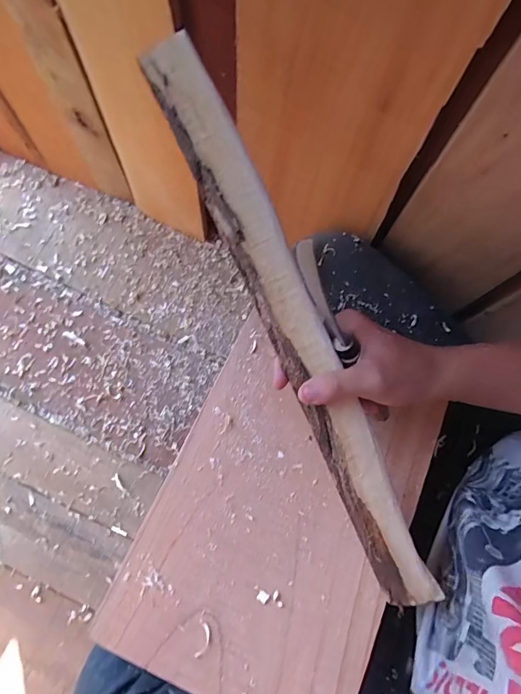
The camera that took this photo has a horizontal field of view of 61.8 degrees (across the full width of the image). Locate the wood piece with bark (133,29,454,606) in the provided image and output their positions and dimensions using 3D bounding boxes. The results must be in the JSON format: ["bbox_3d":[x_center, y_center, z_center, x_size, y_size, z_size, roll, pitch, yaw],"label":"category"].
[{"bbox_3d":[0.029,-0.008,0.318,0.041,0.017,0.433,-25,94,-7],"label":"wood piece with bark"}]

